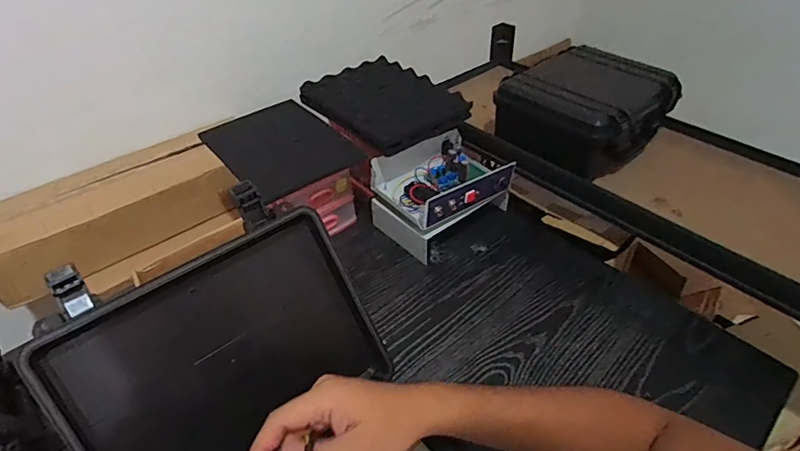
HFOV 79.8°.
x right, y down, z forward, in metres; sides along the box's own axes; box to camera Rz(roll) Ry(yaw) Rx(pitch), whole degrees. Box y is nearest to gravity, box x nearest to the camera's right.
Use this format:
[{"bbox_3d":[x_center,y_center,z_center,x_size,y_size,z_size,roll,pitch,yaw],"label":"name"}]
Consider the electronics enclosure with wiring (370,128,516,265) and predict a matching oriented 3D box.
[{"bbox_3d":[0.075,-0.056,0.844,0.170,0.117,0.219,32,51,32],"label":"electronics enclosure with wiring"}]

